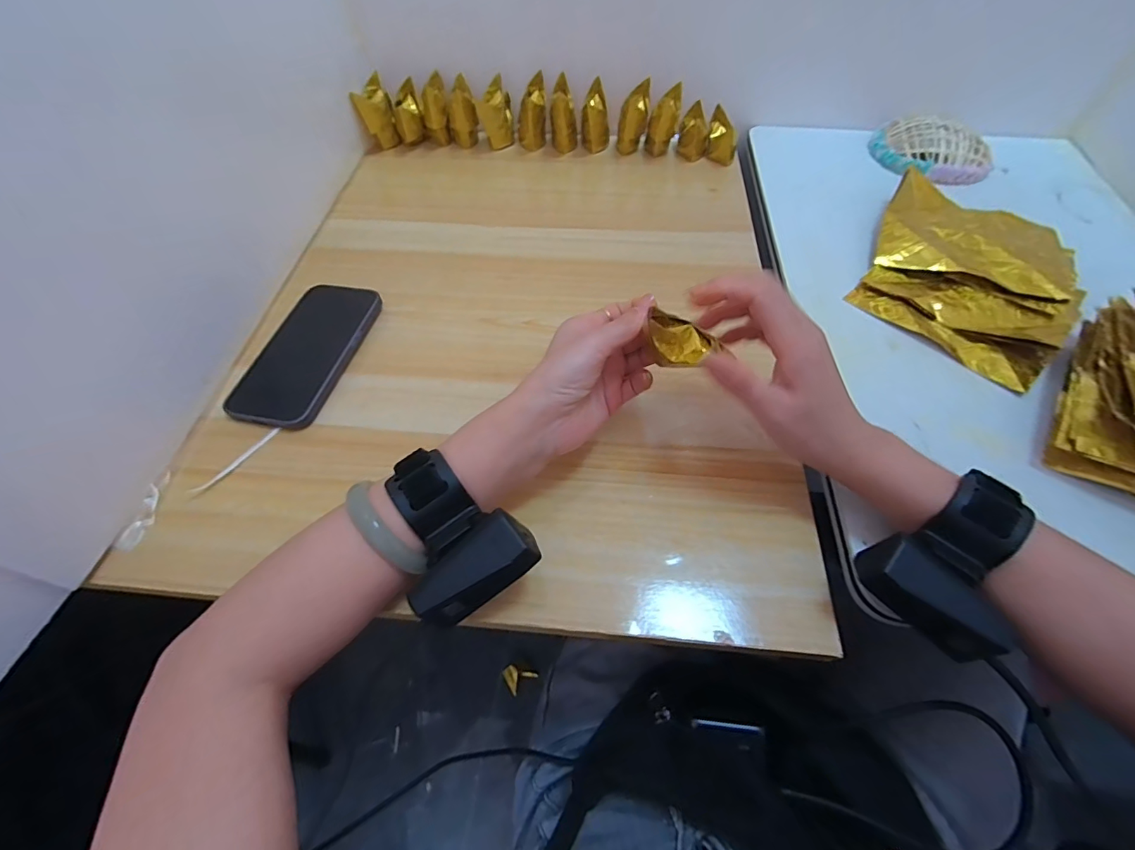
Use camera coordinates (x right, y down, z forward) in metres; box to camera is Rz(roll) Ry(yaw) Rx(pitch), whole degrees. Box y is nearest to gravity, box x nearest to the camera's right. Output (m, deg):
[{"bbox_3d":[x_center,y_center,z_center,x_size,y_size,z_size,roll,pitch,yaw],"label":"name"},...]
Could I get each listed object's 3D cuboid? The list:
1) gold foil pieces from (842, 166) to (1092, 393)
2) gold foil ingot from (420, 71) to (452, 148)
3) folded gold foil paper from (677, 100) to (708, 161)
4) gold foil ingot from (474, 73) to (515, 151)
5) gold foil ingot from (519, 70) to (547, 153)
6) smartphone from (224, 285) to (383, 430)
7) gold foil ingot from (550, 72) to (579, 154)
[{"bbox_3d":[0.362,-0.142,0.429,0.164,0.020,0.227,30,63,19],"label":"gold foil pieces"},{"bbox_3d":[-0.162,-0.384,0.591,0.030,0.077,0.042,-12,57,-6],"label":"gold foil ingot"},{"bbox_3d":[0.152,-0.354,0.577,0.032,0.047,0.050,8,58,7],"label":"folded gold foil paper"},{"bbox_3d":[-0.089,-0.378,0.588,0.041,0.067,0.040,-5,57,-1],"label":"gold foil ingot"},{"bbox_3d":[-0.044,-0.377,0.581,0.035,0.072,0.041,-1,57,1],"label":"gold foil ingot"},{"bbox_3d":[-0.218,-0.062,0.403,0.075,0.011,0.150,8,58,7],"label":"smartphone"},{"bbox_3d":[-0.004,-0.372,0.577,0.031,0.071,0.042,-1,57,1],"label":"gold foil ingot"}]

